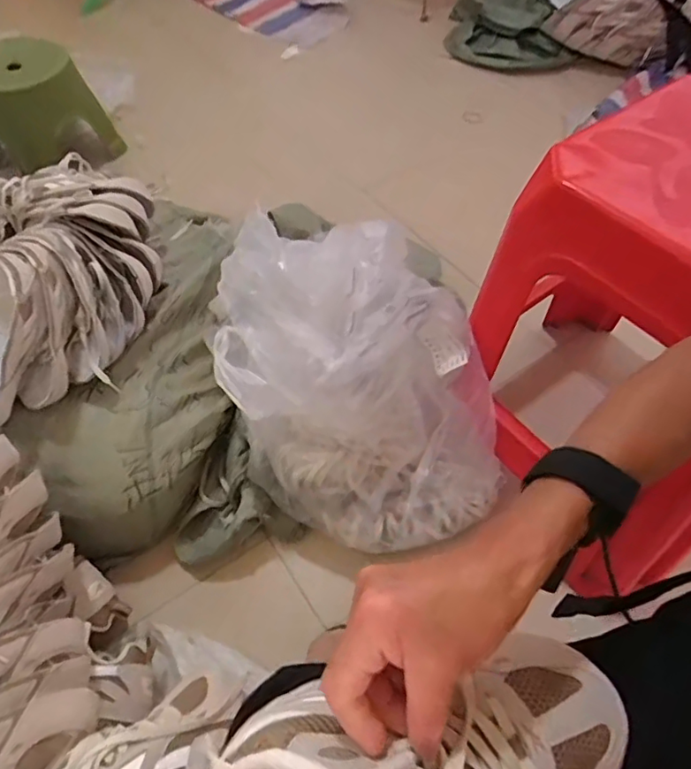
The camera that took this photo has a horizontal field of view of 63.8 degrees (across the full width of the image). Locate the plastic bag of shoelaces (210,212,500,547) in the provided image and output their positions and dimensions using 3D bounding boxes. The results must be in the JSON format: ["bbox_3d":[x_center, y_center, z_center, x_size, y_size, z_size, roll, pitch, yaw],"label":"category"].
[{"bbox_3d":[-0.005,-0.013,0.760,0.300,0.271,0.434,-25,57,-14],"label":"plastic bag of shoelaces"}]

